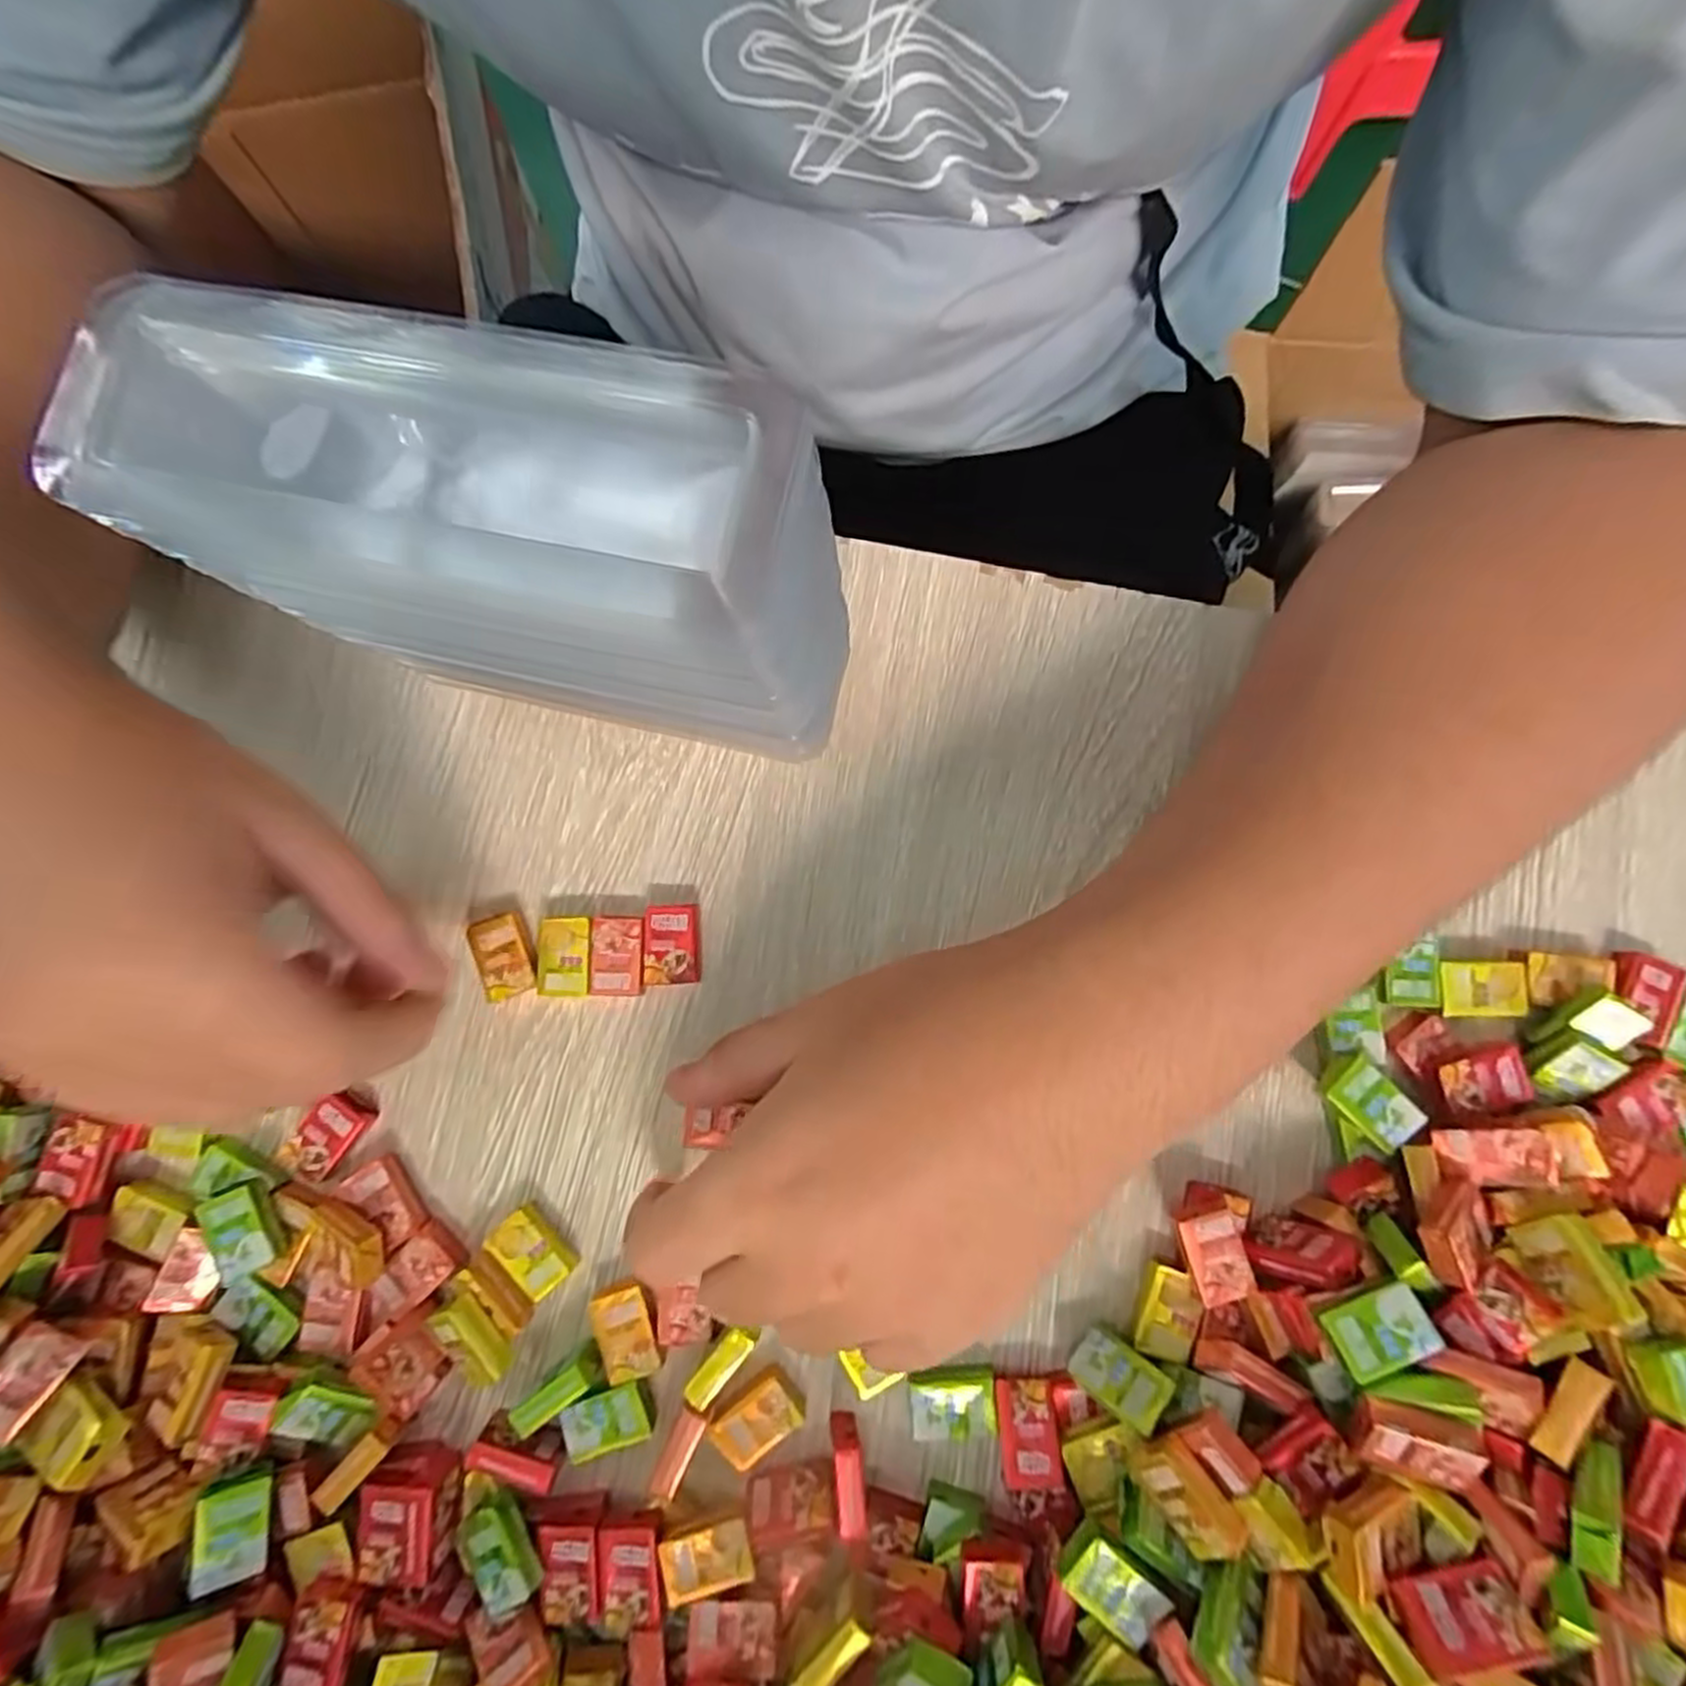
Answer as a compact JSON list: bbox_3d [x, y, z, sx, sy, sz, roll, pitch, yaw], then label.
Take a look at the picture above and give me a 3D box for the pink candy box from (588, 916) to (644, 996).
[{"bbox_3d":[-0.073,0.037,0.250,0.018,0.007,0.025,0,83,1],"label":"pink candy box"}]

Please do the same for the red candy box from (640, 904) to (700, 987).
[{"bbox_3d":[-0.056,0.033,0.251,0.018,0.009,0.025,-1,83,1],"label":"red candy box"}]

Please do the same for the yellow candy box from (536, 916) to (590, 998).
[{"bbox_3d":[-0.090,0.037,0.250,0.016,0.007,0.025,1,83,1],"label":"yellow candy box"}]

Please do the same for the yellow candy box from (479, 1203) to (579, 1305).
[{"bbox_3d":[-0.098,0.128,0.241,0.017,0.008,0.025,-42,84,-4],"label":"yellow candy box"}]

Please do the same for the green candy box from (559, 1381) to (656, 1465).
[{"bbox_3d":[-0.072,0.176,0.233,0.027,0.005,0.018,-20,83,-1],"label":"green candy box"}]

